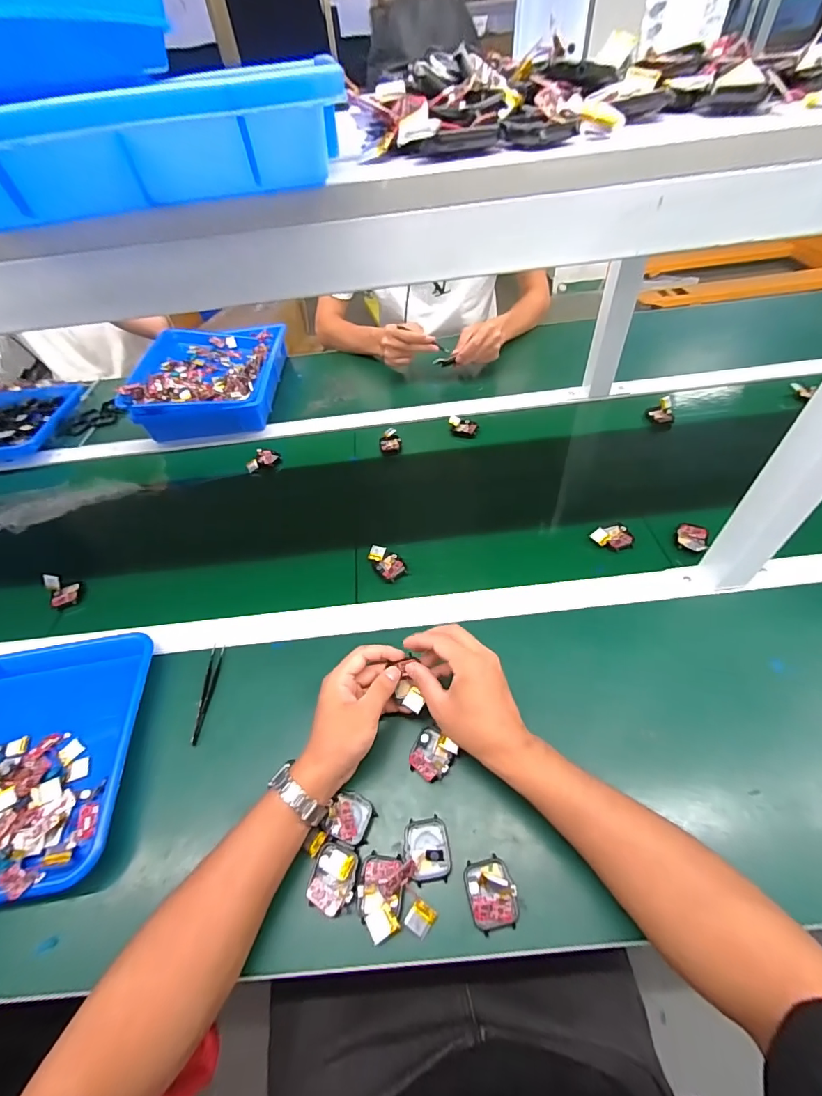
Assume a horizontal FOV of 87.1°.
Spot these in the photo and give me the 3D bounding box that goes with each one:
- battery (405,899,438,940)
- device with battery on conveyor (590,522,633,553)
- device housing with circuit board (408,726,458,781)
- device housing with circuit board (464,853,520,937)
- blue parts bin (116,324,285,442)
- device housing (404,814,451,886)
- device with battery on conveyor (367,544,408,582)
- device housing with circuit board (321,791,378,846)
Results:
[{"bbox_3d":[0.008,0.304,0.355,0.020,0.009,0.021,26,57,24],"label":"battery"},{"bbox_3d":[0.277,-0.015,0.589,0.049,0.011,0.047,-3,50,3],"label":"device with battery on conveyor"},{"bbox_3d":[0.021,0.205,0.430,0.040,0.012,0.044,26,57,25],"label":"device housing with circuit board"},{"bbox_3d":[0.066,0.286,0.359,0.038,0.016,0.047,-11,50,-4],"label":"device housing with circuit board"},{"bbox_3d":[-0.416,-0.367,0.913,0.263,0.087,0.338,-5,50,1],"label":"blue parts bin"},{"bbox_3d":[0.015,0.269,0.386,0.039,0.010,0.046,-8,50,-2],"label":"device housing"},{"bbox_3d":[-0.034,0.018,0.592,0.037,0.013,0.061,-30,54,-19],"label":"device with battery on conveyor"},{"bbox_3d":[-0.056,0.254,0.407,0.041,0.011,0.040,14,53,16],"label":"device housing with circuit board"}]

